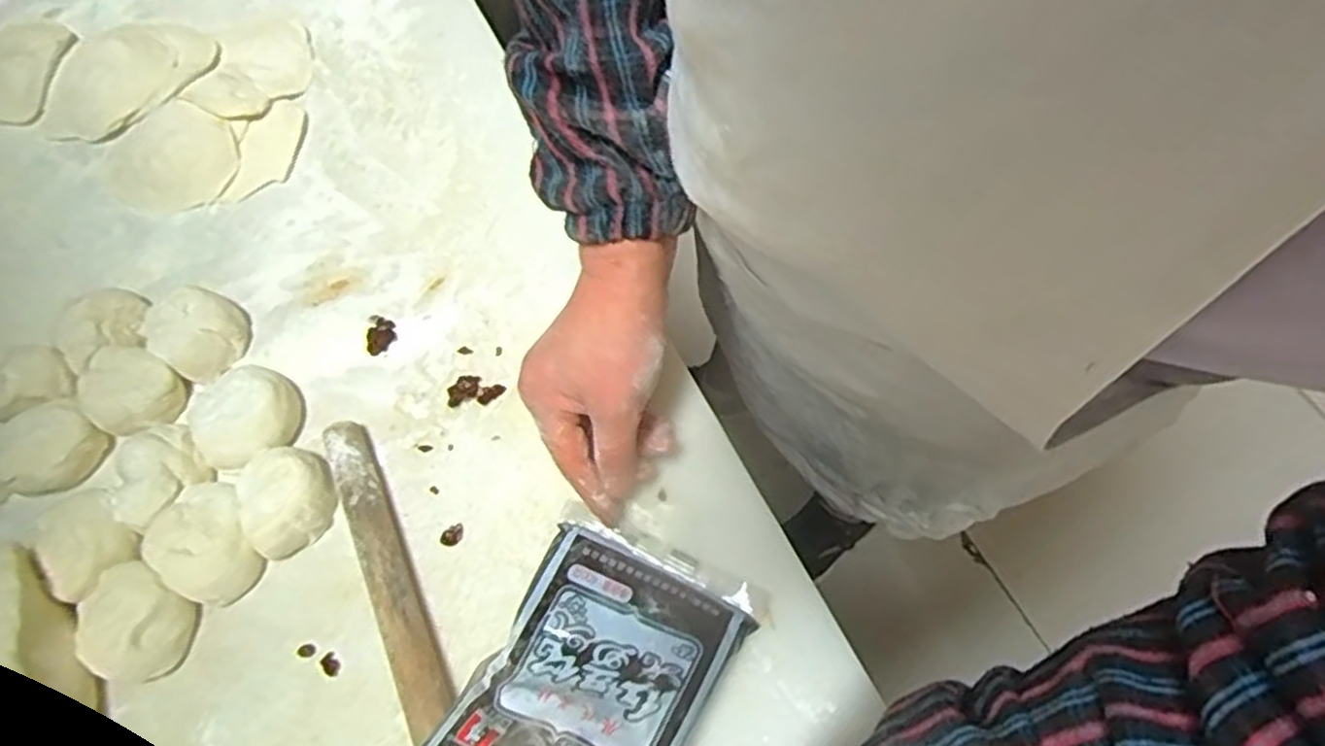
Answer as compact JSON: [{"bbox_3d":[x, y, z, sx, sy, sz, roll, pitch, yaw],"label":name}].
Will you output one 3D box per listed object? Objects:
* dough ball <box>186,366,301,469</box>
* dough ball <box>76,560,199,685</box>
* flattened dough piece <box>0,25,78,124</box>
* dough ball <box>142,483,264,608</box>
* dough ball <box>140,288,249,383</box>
[{"bbox_3d":[-0.242,0.026,0.445,0.057,0.031,0.056,-1,69,2],"label":"dough ball"},{"bbox_3d":[-0.274,0.130,0.402,0.055,0.032,0.049,33,73,14],"label":"dough ball"},{"bbox_3d":[-0.472,-0.221,0.565,0.083,0.017,0.085,-1,69,2],"label":"flattened dough piece"},{"bbox_3d":[-0.244,0.091,0.416,0.044,0.033,0.061,-30,71,-9],"label":"dough ball"},{"bbox_3d":[-0.280,-0.025,0.467,0.051,0.029,0.048,-1,69,2],"label":"dough ball"}]

